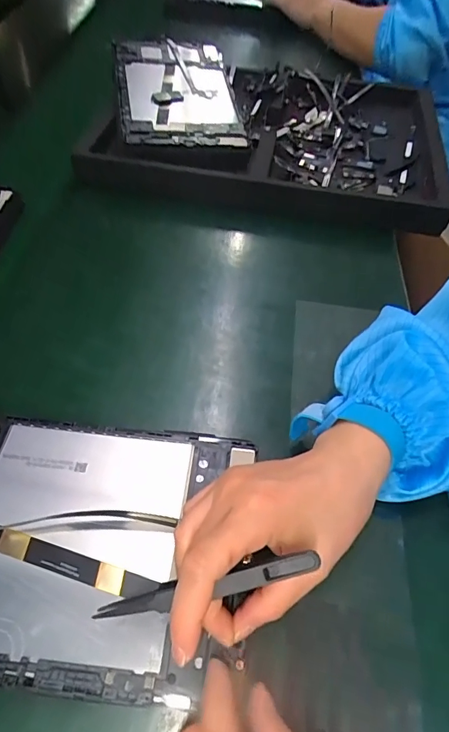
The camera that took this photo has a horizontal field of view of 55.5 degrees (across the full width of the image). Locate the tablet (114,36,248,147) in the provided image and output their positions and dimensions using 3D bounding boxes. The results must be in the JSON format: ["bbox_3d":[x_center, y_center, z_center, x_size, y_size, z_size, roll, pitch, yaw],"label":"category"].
[{"bbox_3d":[-0.065,-0.382,0.597,0.162,0.027,0.281,-4,57,-14],"label":"tablet"}]

